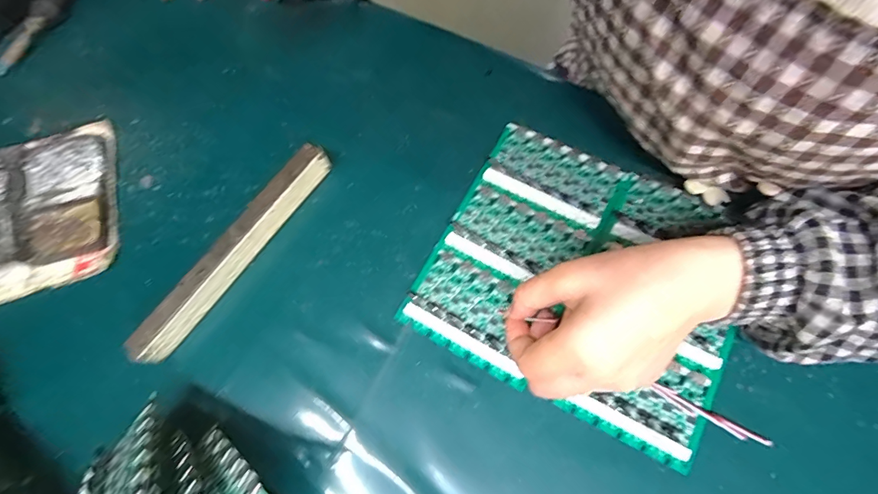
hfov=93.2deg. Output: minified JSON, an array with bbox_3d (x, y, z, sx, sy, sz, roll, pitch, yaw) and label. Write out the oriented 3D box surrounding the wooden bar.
[{"bbox_3d":[-0.158,0.000,0.323,0.017,0.028,0.198,33,76,15],"label":"wooden bar"}]

